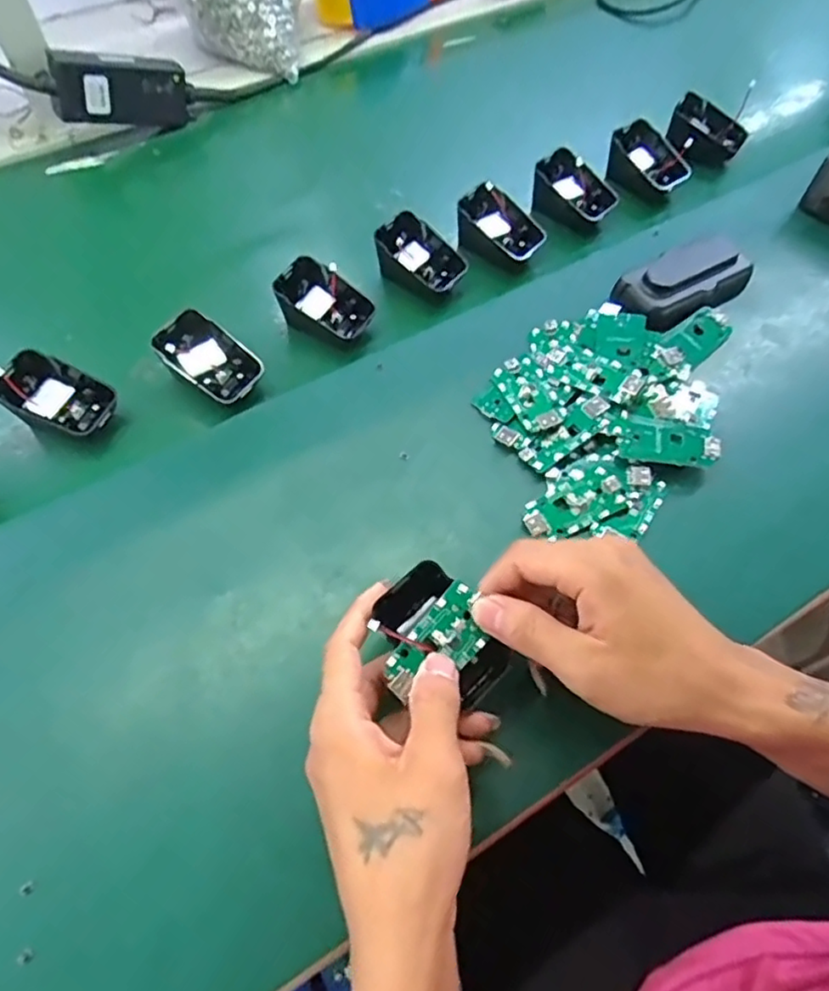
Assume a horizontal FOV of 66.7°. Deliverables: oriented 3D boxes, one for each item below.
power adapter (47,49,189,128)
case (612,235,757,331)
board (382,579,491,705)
[{"bbox_3d":[-0.271,-0.377,0.585,0.120,0.054,0.030,-20,58,-36],"label":"power adapter"},{"bbox_3d":[0.206,-0.165,0.477,0.107,0.023,0.056,-28,62,-14],"label":"case"},{"bbox_3d":[0.013,0.073,0.304,0.031,0.004,0.062,44,69,0],"label":"board"}]

